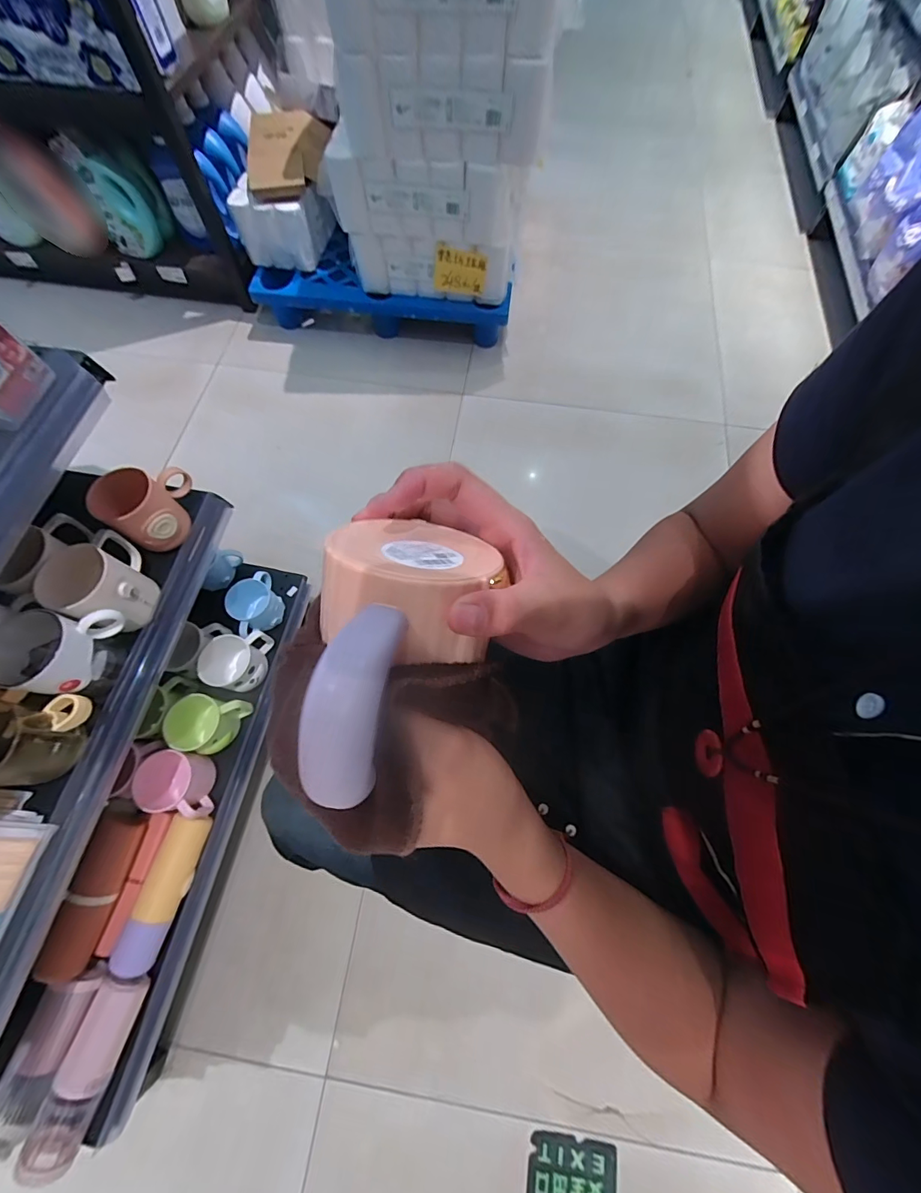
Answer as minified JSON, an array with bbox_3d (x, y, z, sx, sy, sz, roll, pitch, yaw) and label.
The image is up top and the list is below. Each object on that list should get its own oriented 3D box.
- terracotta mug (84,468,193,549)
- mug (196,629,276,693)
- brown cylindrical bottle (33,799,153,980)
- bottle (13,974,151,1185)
[{"bbox_3d":[-0.417,-0.129,0.579,0.072,0.089,0.115,29,70,10],"label":"terracotta mug"},{"bbox_3d":[-0.418,0.121,0.803,0.098,0.087,0.111,3,68,0],"label":"mug"},{"bbox_3d":[-0.552,0.440,0.642,0.065,0.060,0.224,4,68,1],"label":"brown cylindrical bottle"},{"bbox_3d":[-0.524,0.660,0.604,0.078,0.066,0.210,19,69,7],"label":"bottle"}]

